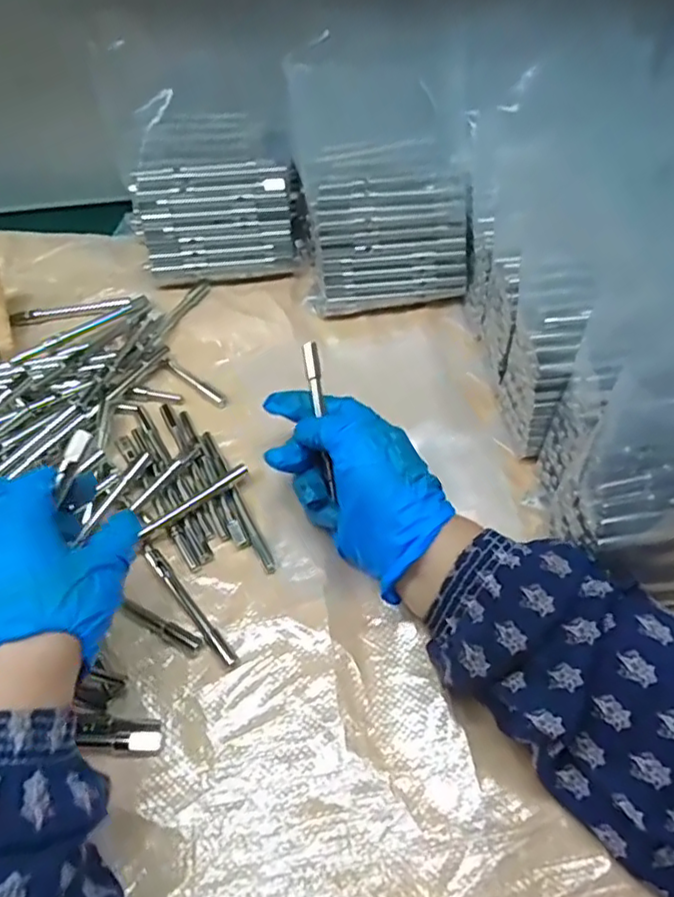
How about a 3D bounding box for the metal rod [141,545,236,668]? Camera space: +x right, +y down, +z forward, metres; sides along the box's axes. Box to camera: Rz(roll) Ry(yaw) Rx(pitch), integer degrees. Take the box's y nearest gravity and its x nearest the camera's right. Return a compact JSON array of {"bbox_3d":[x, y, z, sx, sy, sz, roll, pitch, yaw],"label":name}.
[{"bbox_3d":[-0.088,0.091,0.368,0.009,0.005,0.091,-34,63,-24],"label":"metal rod"}]

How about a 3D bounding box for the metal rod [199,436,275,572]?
[{"bbox_3d":[-0.066,0.032,0.406,0.007,0.007,0.113,-22,59,-17],"label":"metal rod"}]

